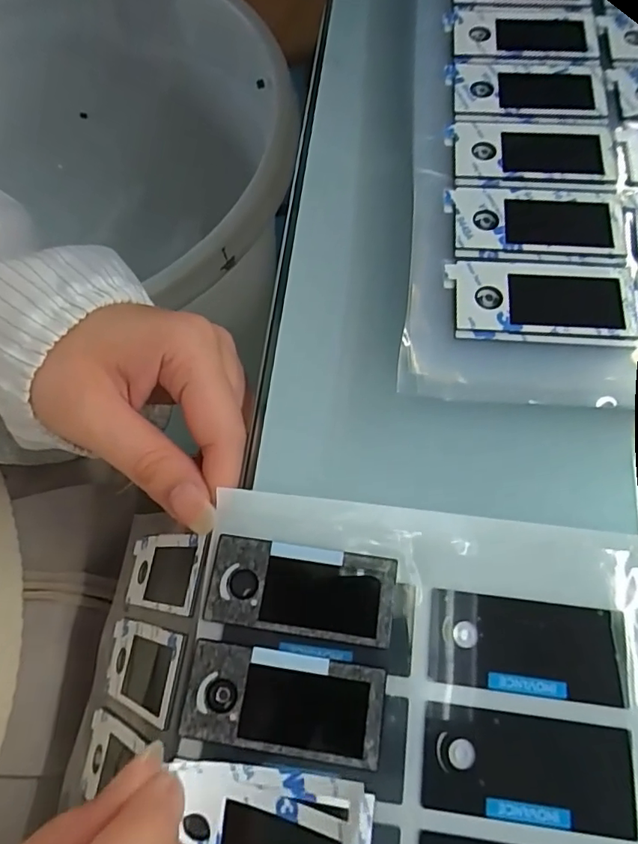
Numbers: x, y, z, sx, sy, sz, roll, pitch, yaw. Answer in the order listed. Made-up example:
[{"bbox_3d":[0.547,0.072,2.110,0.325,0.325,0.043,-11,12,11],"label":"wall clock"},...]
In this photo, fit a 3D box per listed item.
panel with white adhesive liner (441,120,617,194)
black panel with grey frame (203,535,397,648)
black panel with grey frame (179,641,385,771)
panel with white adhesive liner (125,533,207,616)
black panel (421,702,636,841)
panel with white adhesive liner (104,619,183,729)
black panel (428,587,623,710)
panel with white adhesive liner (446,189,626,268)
[{"bbox_3d":[0.080,-0.102,0.200,0.060,0.004,0.032,4,69,2],"label":"panel with white adhesive liner"},{"bbox_3d":[-0.006,0.054,0.170,0.059,0.004,0.027,7,69,4],"label":"black panel with grey frame"},{"bbox_3d":[-0.011,0.084,0.159,0.058,0.004,0.027,7,69,4],"label":"black panel with grey frame"},{"bbox_3d":[-0.059,0.057,0.200,0.004,0.058,0.027,27,65,-33],"label":"panel with white adhesive liner"},{"bbox_3d":[0.060,0.100,0.153,0.059,0.004,0.028,6,69,3],"label":"black panel"},{"bbox_3d":[-0.064,0.088,0.190,0.004,0.059,0.029,22,64,-33],"label":"panel with white adhesive liner"},{"bbox_3d":[0.063,0.070,0.164,0.056,0.004,0.027,6,69,3],"label":"black panel"},{"bbox_3d":[0.076,-0.071,0.188,0.058,0.004,0.032,4,69,2],"label":"panel with white adhesive liner"}]

